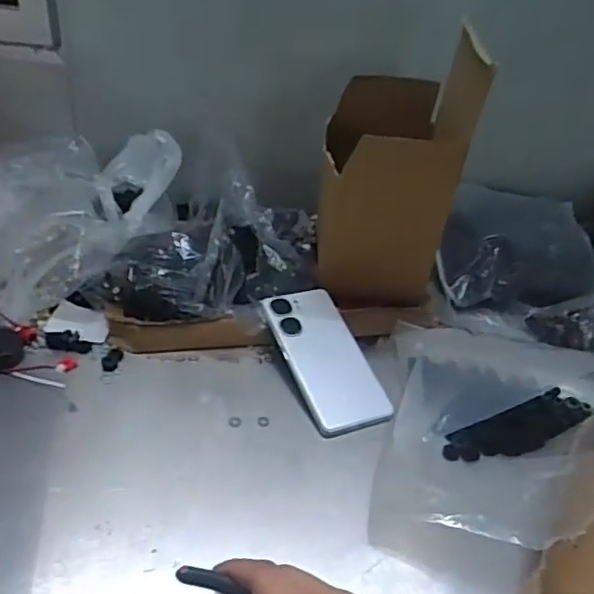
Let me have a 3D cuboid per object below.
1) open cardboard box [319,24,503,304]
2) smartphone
[{"bbox_3d":[0.099,-0.150,0.632,0.123,0.259,0.159,4,34,-5],"label":"open cardboard box"},{"bbox_3d":[0.027,0.055,0.567,0.074,0.008,0.165,-12,50,-19],"label":"smartphone"}]

